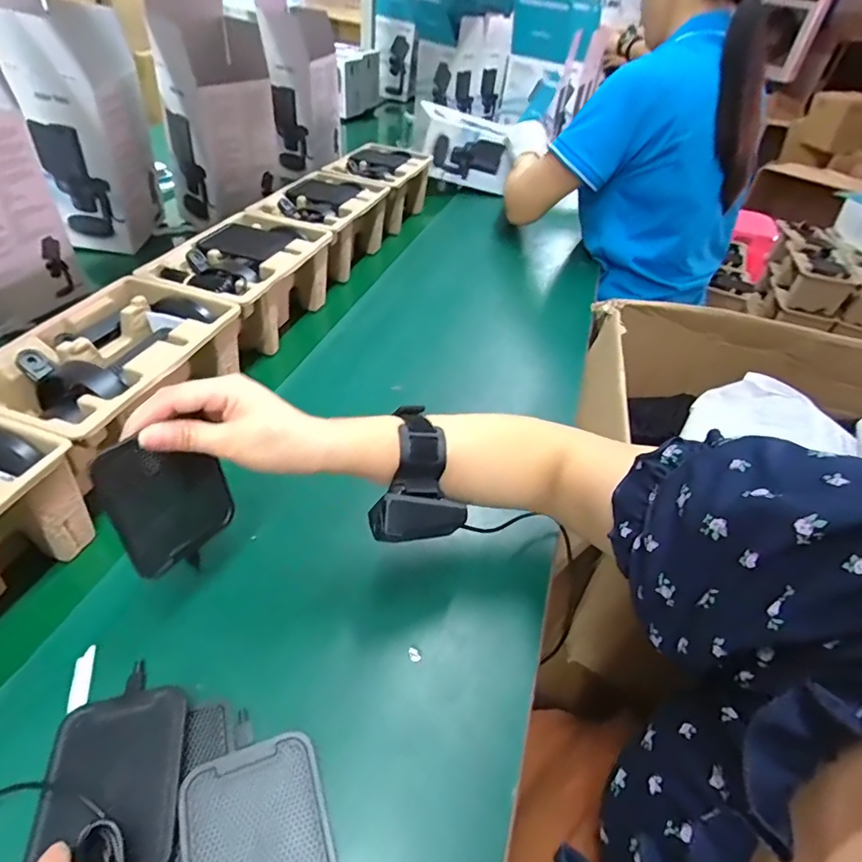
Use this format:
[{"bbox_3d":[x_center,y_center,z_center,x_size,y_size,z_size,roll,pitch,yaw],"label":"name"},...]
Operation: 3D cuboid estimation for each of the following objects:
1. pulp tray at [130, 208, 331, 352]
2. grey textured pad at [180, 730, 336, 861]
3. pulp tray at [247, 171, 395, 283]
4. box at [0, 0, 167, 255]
[{"bbox_3d":[-0.238,-0.197,0.689,0.145,0.110,0.250,12,43,9],"label":"pulp tray"},{"bbox_3d":[-0.099,0.235,0.294,0.075,0.006,0.099,-14,46,-19],"label":"grey textured pad"},{"bbox_3d":[-0.172,-0.336,0.848,0.147,0.106,0.229,15,44,11],"label":"pulp tray"},{"bbox_3d":[-0.519,-0.490,0.774,0.124,0.359,0.184,-4,43,-9],"label":"box"}]

